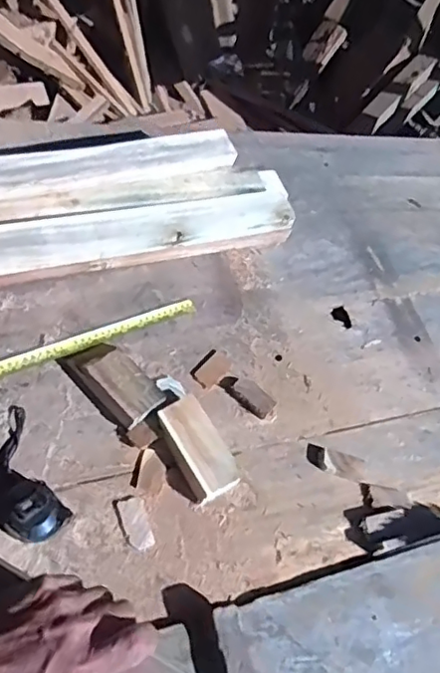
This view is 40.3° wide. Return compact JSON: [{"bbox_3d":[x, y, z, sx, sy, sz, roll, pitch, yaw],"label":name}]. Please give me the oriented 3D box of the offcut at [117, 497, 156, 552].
[{"bbox_3d":[-0.095,0.216,0.693,0.030,0.005,0.061,-17,68,-22],"label":"offcut"}]

